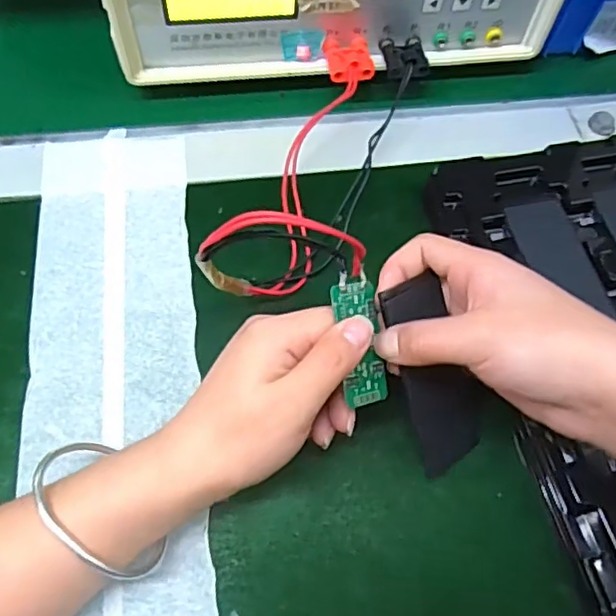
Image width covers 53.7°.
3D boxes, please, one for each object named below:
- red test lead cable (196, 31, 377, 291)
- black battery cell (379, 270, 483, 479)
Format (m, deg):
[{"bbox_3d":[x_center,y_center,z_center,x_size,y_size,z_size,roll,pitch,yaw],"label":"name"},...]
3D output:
[{"bbox_3d":[-0.001,-0.099,0.348,0.072,0.085,0.204,7,62,0],"label":"red test lead cable"},{"bbox_3d":[0.065,0.032,0.304,0.048,0.010,0.093,-22,104,-30],"label":"black battery cell"}]

